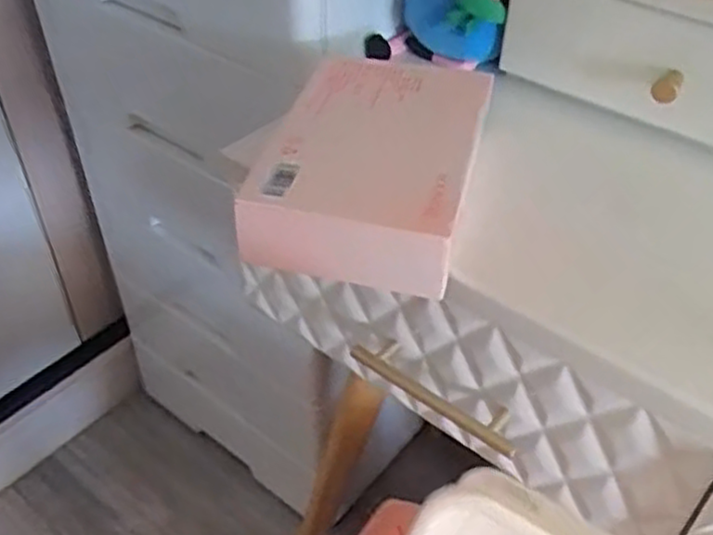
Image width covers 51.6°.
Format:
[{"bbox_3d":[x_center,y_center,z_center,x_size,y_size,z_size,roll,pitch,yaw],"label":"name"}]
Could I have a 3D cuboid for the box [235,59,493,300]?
[{"bbox_3d":[0.014,-0.074,0.507,0.134,0.060,0.204,10,42,9],"label":"box"}]

